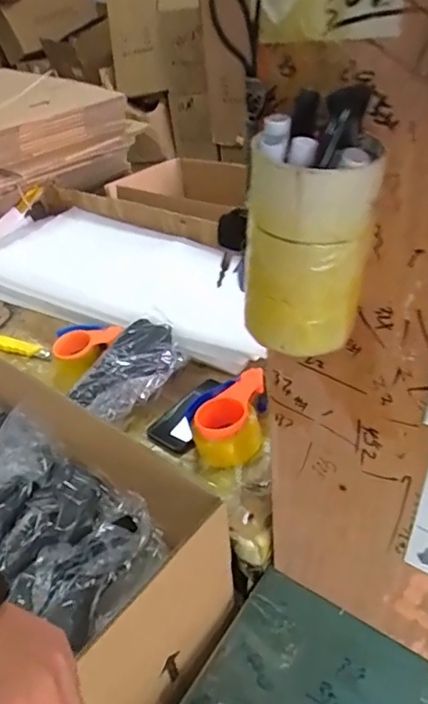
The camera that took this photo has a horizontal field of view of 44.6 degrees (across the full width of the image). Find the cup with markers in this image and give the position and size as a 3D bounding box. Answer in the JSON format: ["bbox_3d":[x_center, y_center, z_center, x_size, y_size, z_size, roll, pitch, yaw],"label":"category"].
[{"bbox_3d":[0.062,-0.080,0.346,0.083,0.150,0.078,4,39,14],"label":"cup with markers"}]

